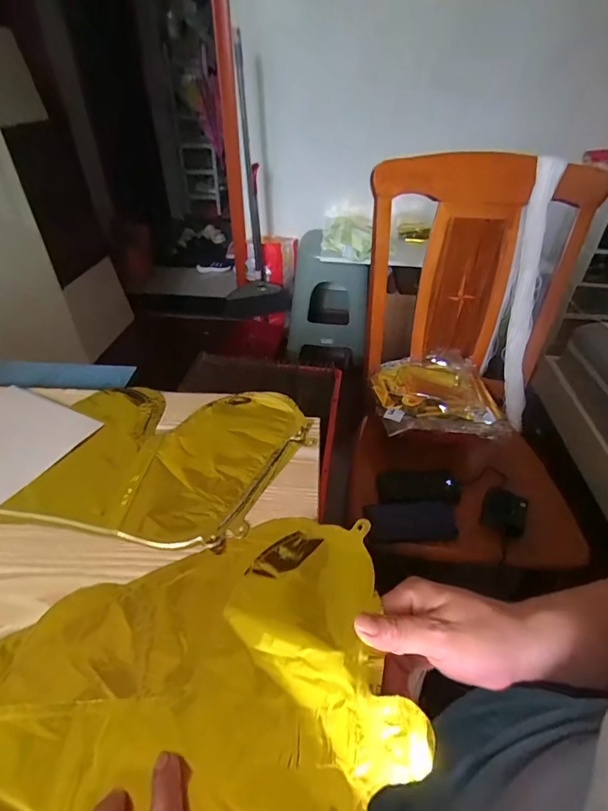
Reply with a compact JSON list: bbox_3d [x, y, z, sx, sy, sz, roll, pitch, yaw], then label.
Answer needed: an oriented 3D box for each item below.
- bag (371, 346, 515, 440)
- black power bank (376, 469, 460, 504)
[{"bbox_3d":[0.295,-0.036,0.916,0.275,0.055,0.243,-2,41,-5],"label":"bag"},{"bbox_3d":[0.229,0.161,0.826,0.159,0.032,0.061,2,40,0],"label":"black power bank"}]

